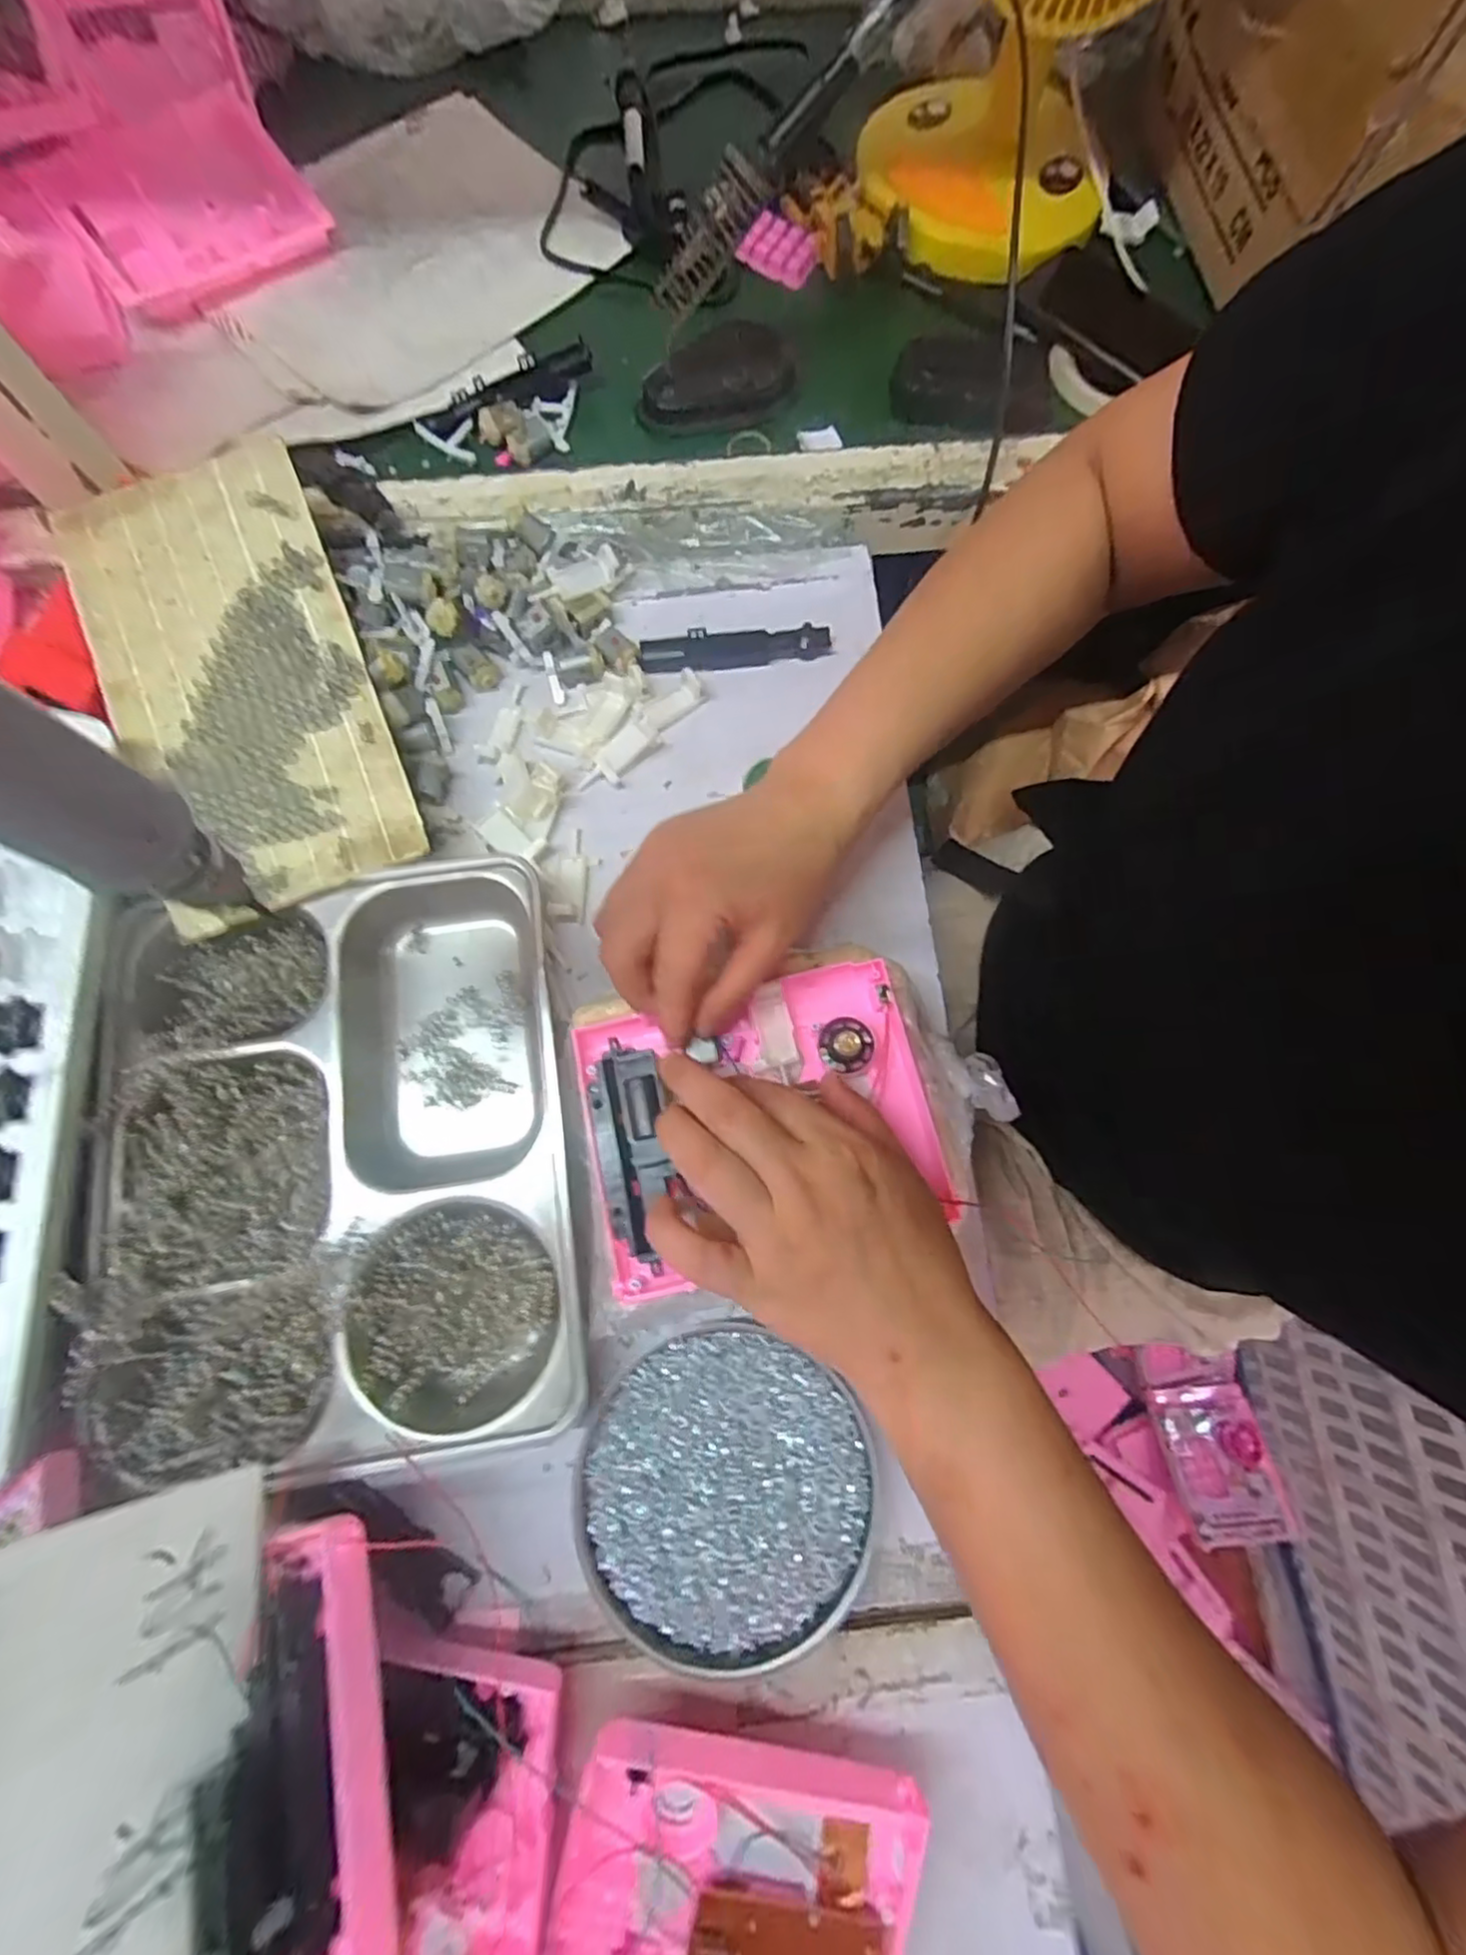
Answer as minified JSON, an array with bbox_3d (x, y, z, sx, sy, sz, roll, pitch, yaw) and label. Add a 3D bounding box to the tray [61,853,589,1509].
[{"bbox_3d":[-0.195,0.086,0.341,0.216,0.041,0.279,-9,76,-3],"label":"tray"}]

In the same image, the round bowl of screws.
[{"bbox_3d":[-0.004,0.235,0.314,0.135,0.022,0.134,0,76,-1],"label":"round bowl of screws"}]

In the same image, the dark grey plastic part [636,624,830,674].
[{"bbox_3d":[0.001,-0.209,0.435,0.120,0.013,0.021,-4,76,-2],"label":"dark grey plastic part"}]

